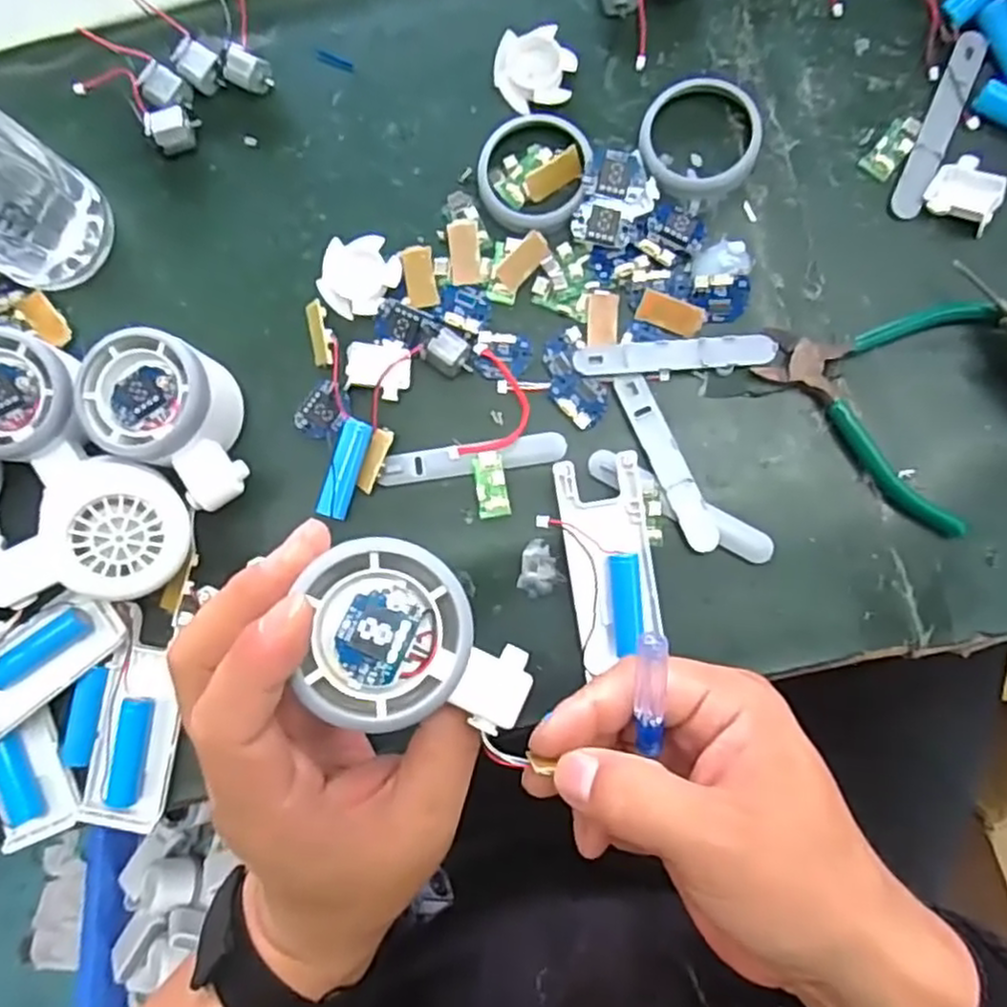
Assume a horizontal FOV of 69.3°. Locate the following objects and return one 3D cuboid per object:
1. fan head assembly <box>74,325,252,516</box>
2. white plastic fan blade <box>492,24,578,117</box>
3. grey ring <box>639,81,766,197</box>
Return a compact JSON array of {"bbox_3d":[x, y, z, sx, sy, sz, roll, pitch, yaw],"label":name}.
[{"bbox_3d":[-0.150,-0.042,0.350,0.080,0.056,0.058,37,90,5],"label":"fan head assembly"},{"bbox_3d":[0.016,-0.220,0.370,0.040,0.012,0.036,-16,86,3],"label":"white plastic fan blade"},{"bbox_3d":[0.097,-0.181,0.361,0.057,0.014,0.056,0,87,4],"label":"grey ring"}]

